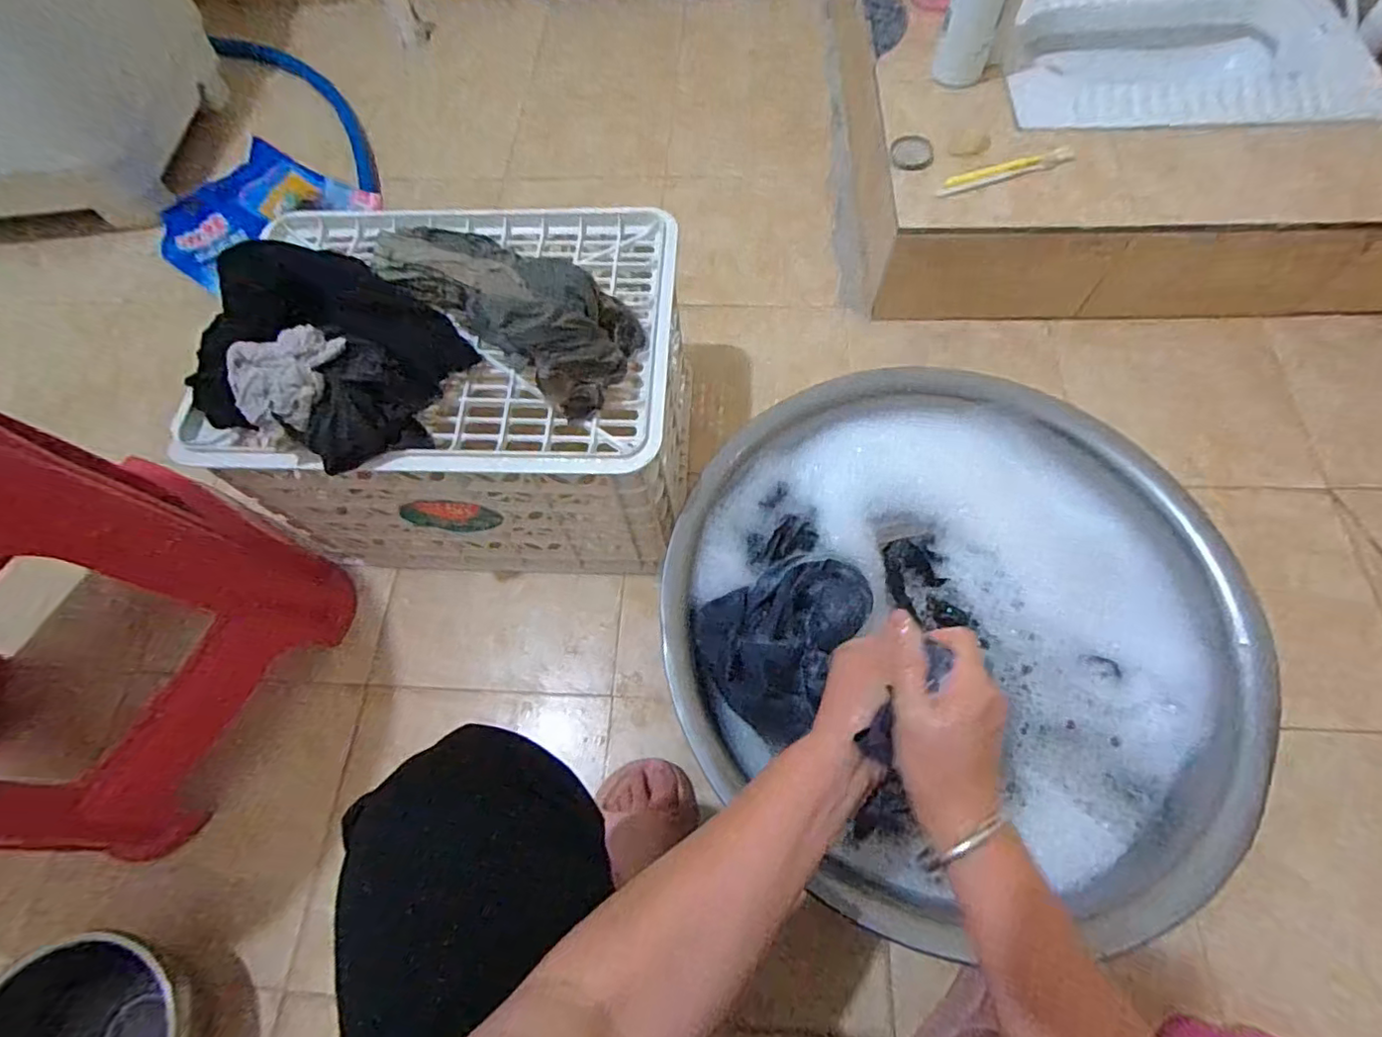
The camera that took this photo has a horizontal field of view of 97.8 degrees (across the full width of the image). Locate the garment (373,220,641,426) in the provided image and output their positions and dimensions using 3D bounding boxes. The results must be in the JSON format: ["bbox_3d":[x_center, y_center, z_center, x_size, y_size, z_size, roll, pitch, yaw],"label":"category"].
[{"bbox_3d":[-0.175,-0.223,0.572,0.278,0.097,0.123,35,73,18],"label":"garment"}]

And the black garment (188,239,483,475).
[{"bbox_3d":[-0.339,-0.155,0.549,0.204,0.105,0.205,-2,65,4],"label":"black garment"}]

